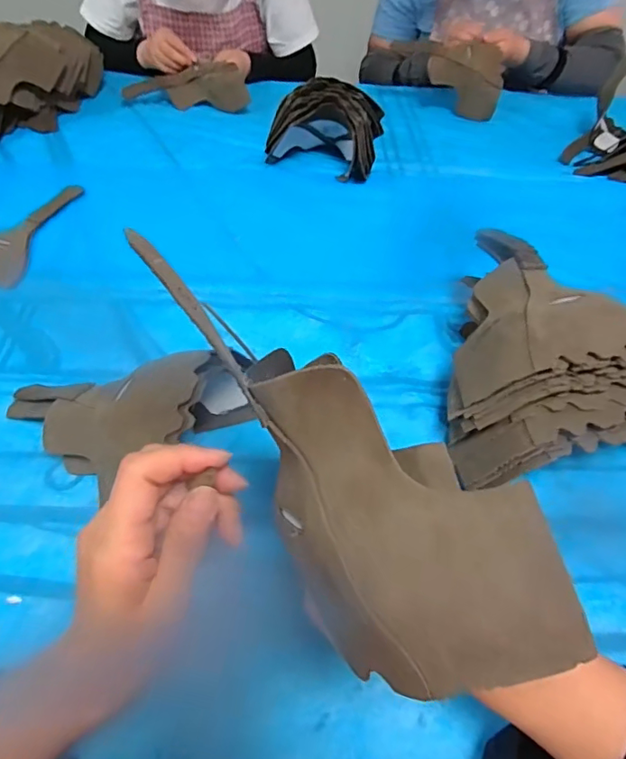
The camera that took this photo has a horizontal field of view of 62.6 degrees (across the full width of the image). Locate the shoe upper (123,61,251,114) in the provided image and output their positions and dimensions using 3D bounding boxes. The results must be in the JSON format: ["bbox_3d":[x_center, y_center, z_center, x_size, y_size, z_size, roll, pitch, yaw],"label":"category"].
[{"bbox_3d":[-0.210,-0.503,0.887,0.210,0.050,0.067,10,49,10],"label":"shoe upper"}]

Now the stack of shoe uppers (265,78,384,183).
[{"bbox_3d":[0.019,-0.357,0.741,0.149,0.107,0.109,14,48,11],"label":"stack of shoe uppers"}]

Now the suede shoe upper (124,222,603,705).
[{"bbox_3d":[0.004,0.038,0.217,0.219,0.052,0.080,35,95,12],"label":"suede shoe upper"}]

